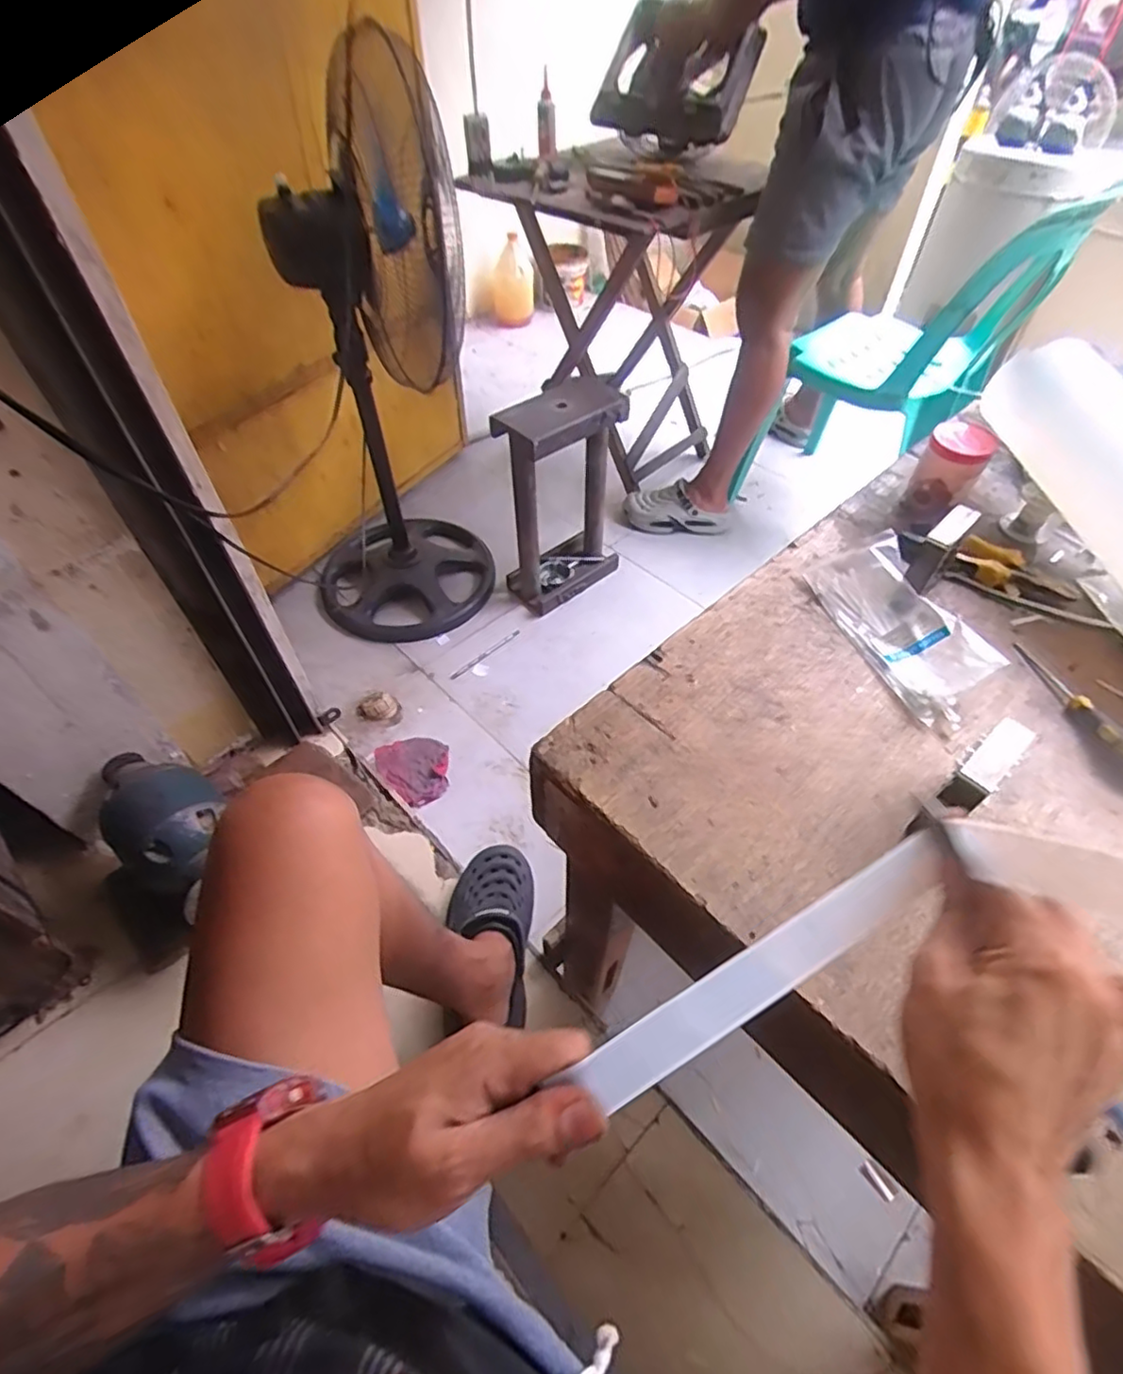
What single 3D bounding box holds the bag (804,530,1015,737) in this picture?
[{"bbox_3d":[0.298,-0.055,0.551,0.078,0.039,0.195,-14,52,-10],"label":"bag"}]

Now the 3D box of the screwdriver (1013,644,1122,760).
[{"bbox_3d":[0.415,0.011,0.504,0.021,0.019,0.138,-9,52,-6],"label":"screwdriver"}]

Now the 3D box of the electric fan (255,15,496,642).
[{"bbox_3d":[-0.368,-0.533,1.206,0.365,0.931,0.449,-19,53,-14],"label":"electric fan"}]

